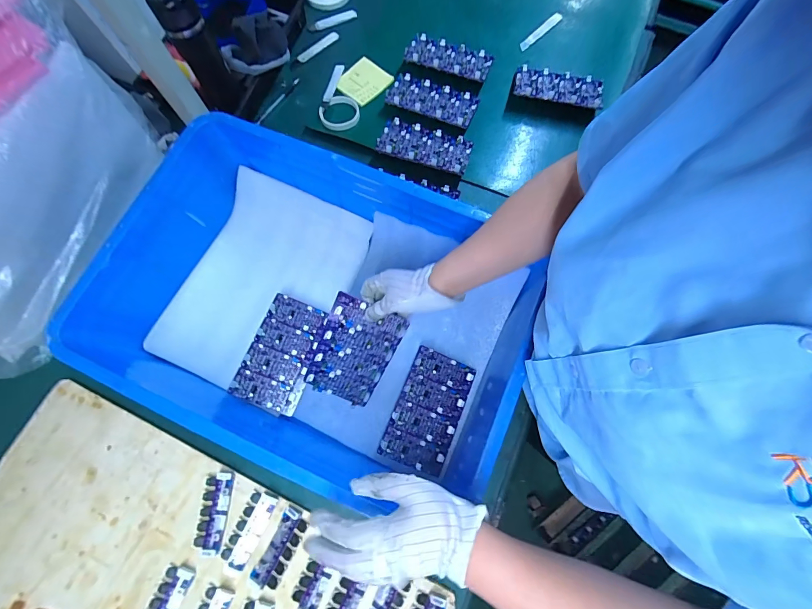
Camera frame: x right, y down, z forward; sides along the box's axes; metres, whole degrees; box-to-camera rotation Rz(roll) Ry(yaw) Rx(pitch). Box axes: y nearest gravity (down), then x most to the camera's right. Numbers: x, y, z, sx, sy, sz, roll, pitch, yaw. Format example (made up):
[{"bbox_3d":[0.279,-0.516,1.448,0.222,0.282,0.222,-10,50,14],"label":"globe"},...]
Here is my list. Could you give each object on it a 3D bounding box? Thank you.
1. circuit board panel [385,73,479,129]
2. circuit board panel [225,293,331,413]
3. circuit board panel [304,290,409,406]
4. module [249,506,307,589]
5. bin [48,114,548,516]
[{"bbox_3d":[0.056,-0.445,0.763,0.189,0.016,0.097,21,77,5],"label":"circuit board panel"},{"bbox_3d":[-0.214,0.083,0.624,0.109,0.008,0.192,23,74,-9],"label":"circuit board panel"},{"bbox_3d":[-0.085,0.079,0.562,0.113,0.011,0.185,24,117,-6],"label":"circuit board panel"},{"bbox_3d":[-0.203,0.393,0.577,0.044,0.010,0.118,25,77,8],"label":"module"},{"bbox_3d":[-0.125,-0.001,0.579,0.606,0.192,0.402,20,77,7],"label":"bin"}]

